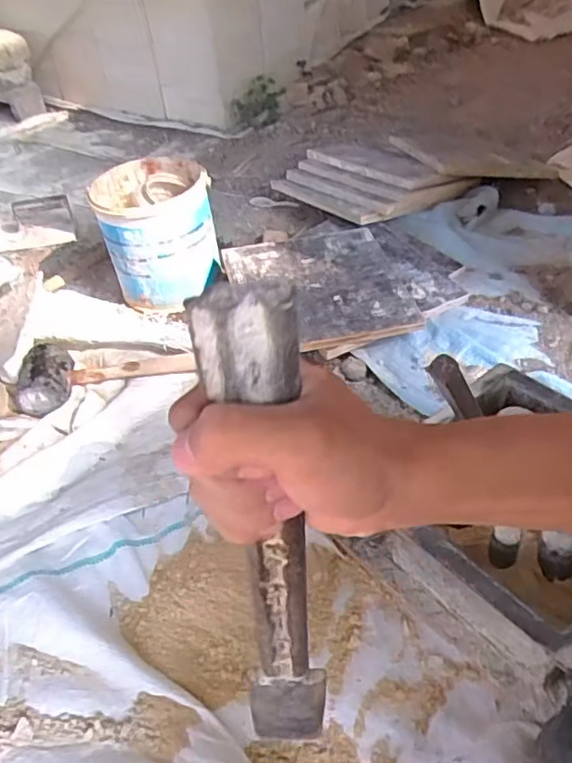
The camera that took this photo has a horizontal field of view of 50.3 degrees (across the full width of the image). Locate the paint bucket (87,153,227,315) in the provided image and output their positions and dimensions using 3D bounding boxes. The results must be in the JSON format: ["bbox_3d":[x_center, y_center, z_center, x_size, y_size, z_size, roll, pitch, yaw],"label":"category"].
[{"bbox_3d":[-0.204,-0.237,0.982,0.166,0.184,0.166,-3,46,3],"label":"paint bucket"}]

